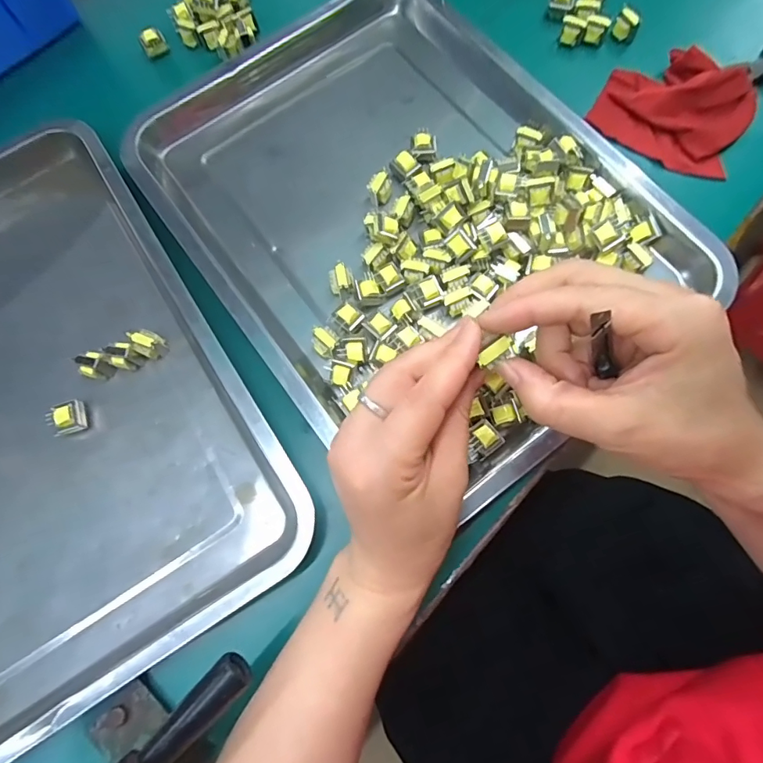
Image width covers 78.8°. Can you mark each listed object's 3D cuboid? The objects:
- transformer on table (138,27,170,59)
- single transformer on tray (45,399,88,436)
[{"bbox_3d":[-0.195,-0.291,0.399,0.021,0.017,0.015,-28,76,-5],"label":"transformer on table"},{"bbox_3d":[-0.211,0.025,0.314,0.018,0.019,0.020,-25,76,-4],"label":"single transformer on tray"}]

